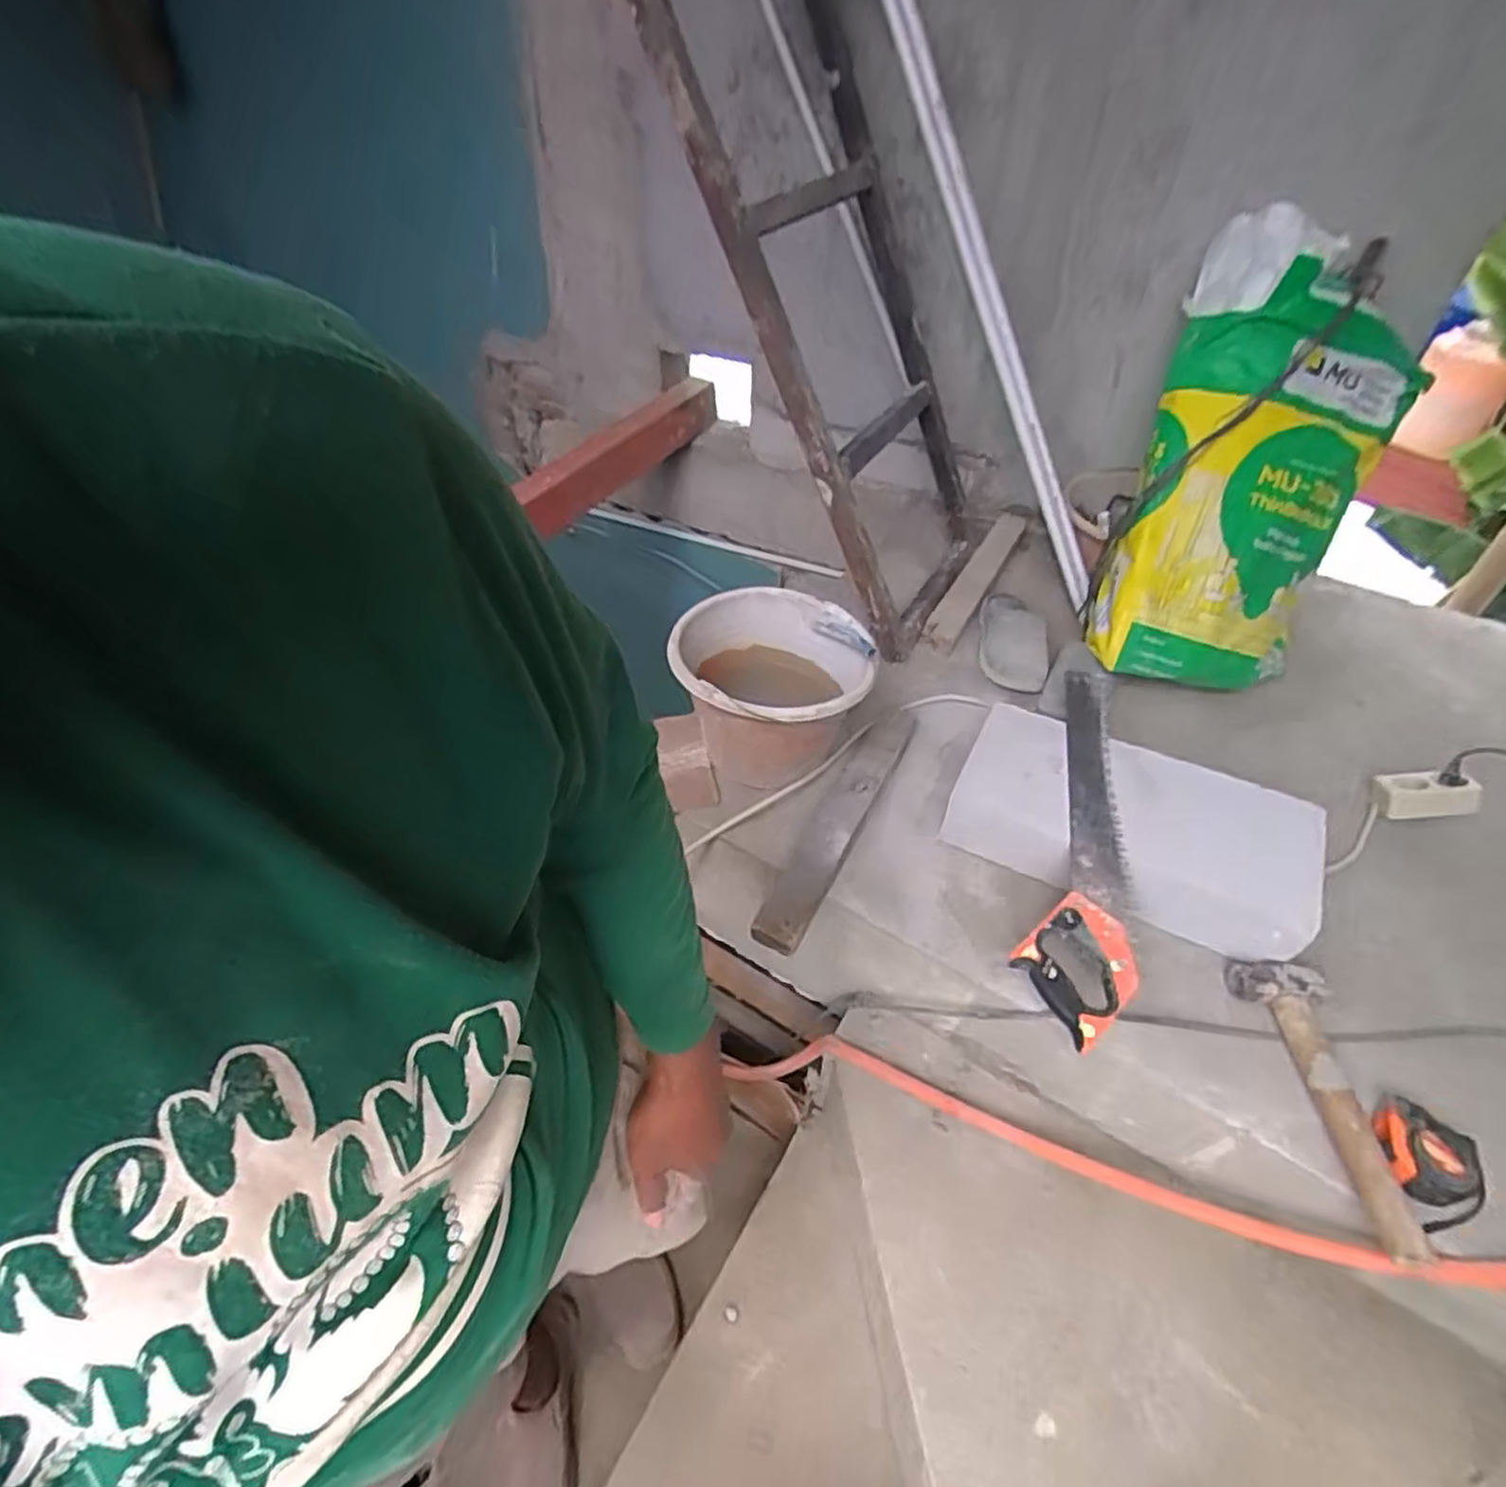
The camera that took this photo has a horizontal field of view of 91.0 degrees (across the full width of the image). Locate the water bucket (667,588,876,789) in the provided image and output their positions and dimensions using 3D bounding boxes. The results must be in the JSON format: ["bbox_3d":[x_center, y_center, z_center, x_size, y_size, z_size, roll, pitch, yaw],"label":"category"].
[{"bbox_3d":[0.032,-0.072,1.089,0.264,0.216,0.262,0,45,0],"label":"water bucket"}]

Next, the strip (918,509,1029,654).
[{"bbox_3d":[0.434,-0.326,1.429,0.062,0.032,0.453,23,54,22],"label":"strip"}]

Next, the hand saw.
[{"bbox_3d":[0.410,0.102,0.922,0.112,0.041,0.552,14,47,13],"label":"hand saw"}]

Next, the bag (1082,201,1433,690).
[{"bbox_3d":[0.730,-0.377,1.083,0.311,0.591,0.156,14,22,4],"label":"bag"}]

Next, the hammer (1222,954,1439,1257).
[{"bbox_3d":[0.608,0.361,0.769,0.091,0.041,0.296,-2,45,-2],"label":"hammer"}]

